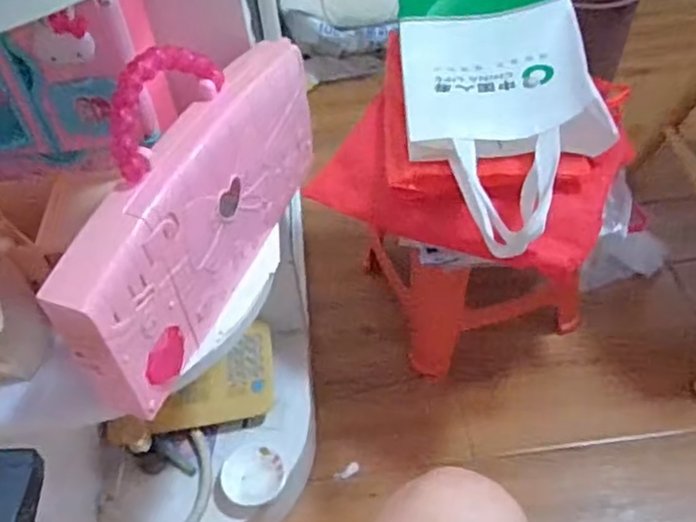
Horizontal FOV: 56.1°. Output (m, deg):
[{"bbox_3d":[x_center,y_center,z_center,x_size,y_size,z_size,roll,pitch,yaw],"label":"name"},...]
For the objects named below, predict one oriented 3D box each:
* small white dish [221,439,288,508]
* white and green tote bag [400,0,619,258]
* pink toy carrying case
[{"bbox_3d":[-0.114,0.254,0.792,0.077,0.013,0.080,-3,48,3],"label":"small white dish"},{"bbox_3d":[0.167,-0.187,0.725,0.202,0.069,0.426,-4,48,1],"label":"white and green tote bag"},{"bbox_3d":[-0.124,-0.060,0.538,0.052,0.202,0.339,13,50,16],"label":"pink toy carrying case"}]

